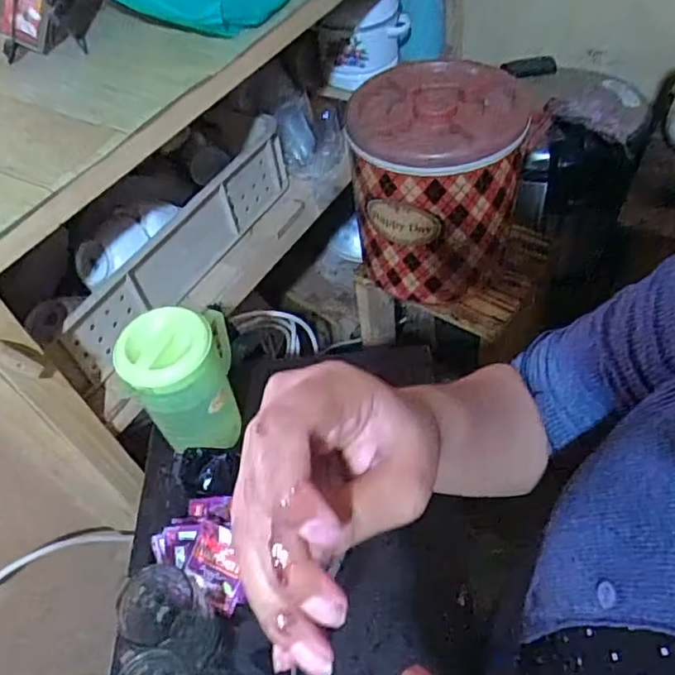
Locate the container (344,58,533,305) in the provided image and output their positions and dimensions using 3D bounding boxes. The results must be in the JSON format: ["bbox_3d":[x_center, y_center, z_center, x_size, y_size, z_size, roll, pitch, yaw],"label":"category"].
[{"bbox_3d":[0.163,-0.262,1.010,0.245,0.301,0.253,3,52,8],"label":"container"}]

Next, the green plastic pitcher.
[{"bbox_3d":[-0.180,0.052,0.734,0.113,0.185,0.101,-18,52,-8],"label":"green plastic pitcher"}]

